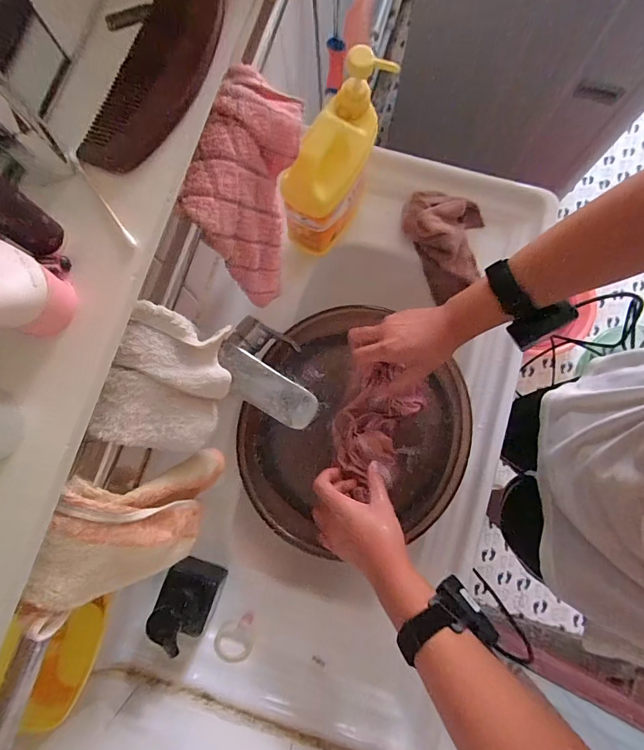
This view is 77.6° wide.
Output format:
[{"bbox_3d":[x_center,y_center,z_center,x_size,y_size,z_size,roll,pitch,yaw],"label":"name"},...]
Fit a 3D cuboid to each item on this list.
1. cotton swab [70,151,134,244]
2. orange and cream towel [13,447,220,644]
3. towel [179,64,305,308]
[{"bbox_3d":[-0.127,-0.102,0.231,0.005,0.006,0.067,-35,81,-5],"label":"cotton swab"},{"bbox_3d":[-0.150,0.122,0.335,0.055,0.162,0.119,16,81,4],"label":"orange and cream towel"},{"bbox_3d":[-0.064,-0.166,0.392,0.058,0.171,0.140,19,81,4],"label":"towel"}]

